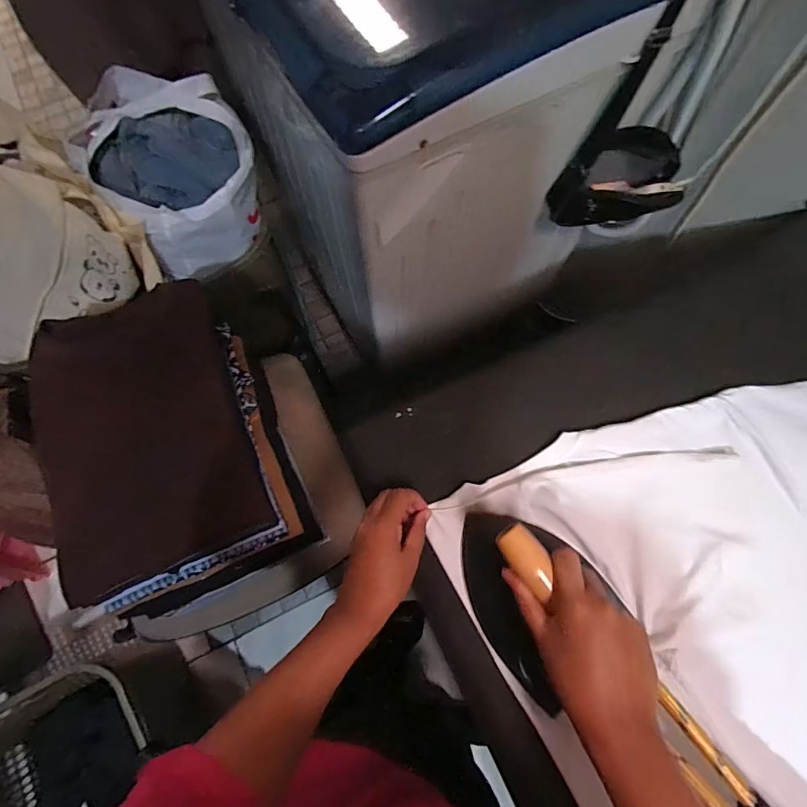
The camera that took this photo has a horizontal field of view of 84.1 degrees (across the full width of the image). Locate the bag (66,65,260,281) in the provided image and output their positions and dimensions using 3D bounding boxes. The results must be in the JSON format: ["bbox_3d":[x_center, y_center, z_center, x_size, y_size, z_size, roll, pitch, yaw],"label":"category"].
[{"bbox_3d":[-0.366,-0.383,0.739,0.243,0.176,0.269,-36,77,-8],"label":"bag"}]

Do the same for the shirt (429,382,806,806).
[{"bbox_3d":[0.397,0.295,0.441,0.464,0.043,0.702,-27,76,-6],"label":"shirt"}]

